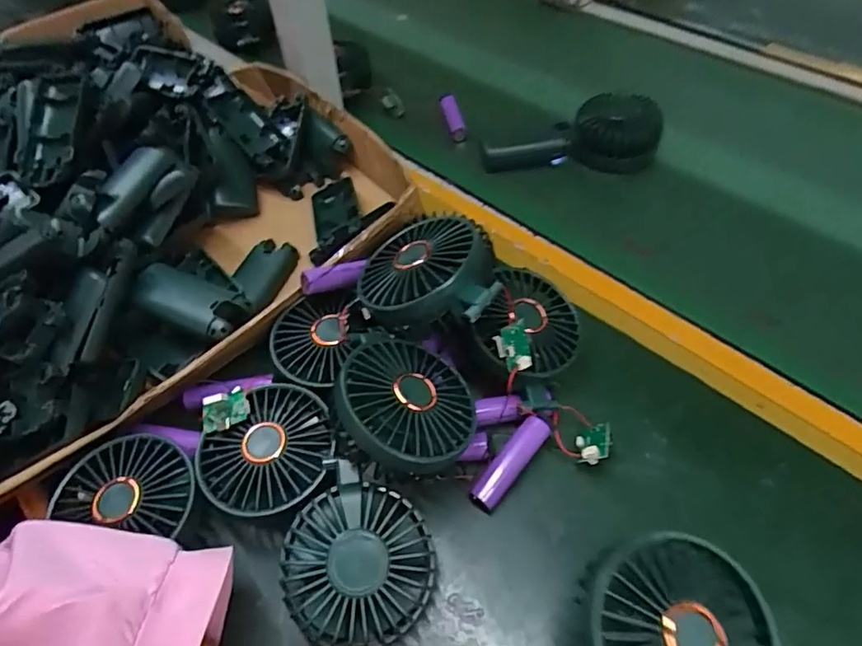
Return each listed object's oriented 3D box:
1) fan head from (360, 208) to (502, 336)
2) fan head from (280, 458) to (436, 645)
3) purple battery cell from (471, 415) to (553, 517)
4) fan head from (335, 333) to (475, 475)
[{"bbox_3d":[0.000,-0.033,0.358,0.099,0.039,0.099,-1,54,29],"label":"fan head"},{"bbox_3d":[-0.040,0.136,0.306,0.082,0.056,0.085,-2,53,3],"label":"fan head"},{"bbox_3d":[0.052,0.093,0.352,0.018,0.022,0.069,34,63,26],"label":"purple battery cell"},{"bbox_3d":[-0.018,0.050,0.325,0.088,0.031,0.083,36,41,3],"label":"fan head"}]

